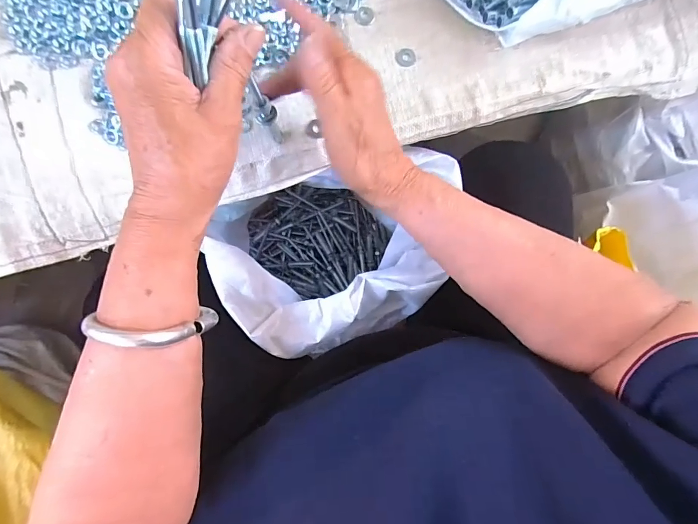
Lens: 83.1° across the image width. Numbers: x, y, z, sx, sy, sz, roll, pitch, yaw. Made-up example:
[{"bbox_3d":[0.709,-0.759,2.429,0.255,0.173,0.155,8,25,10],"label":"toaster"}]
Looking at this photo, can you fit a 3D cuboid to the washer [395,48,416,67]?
[{"bbox_3d":[0.056,-0.201,0.387,0.019,0.004,0.019,1,84,-5],"label":"washer"}]

